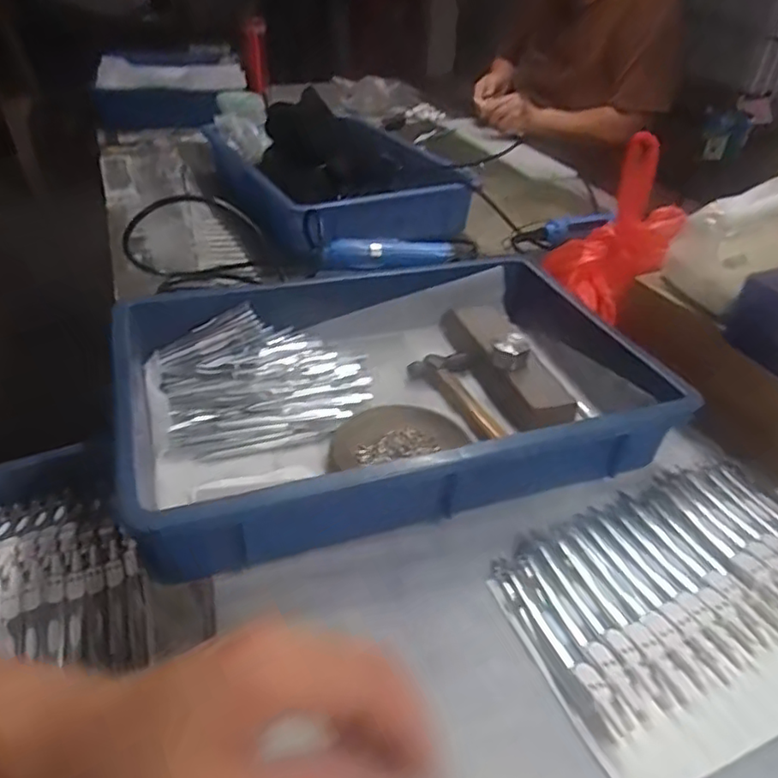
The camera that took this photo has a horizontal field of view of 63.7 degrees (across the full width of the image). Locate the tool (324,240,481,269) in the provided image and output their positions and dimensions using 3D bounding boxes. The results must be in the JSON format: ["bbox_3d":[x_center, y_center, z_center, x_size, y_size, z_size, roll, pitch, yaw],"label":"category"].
[{"bbox_3d":[0.015,-0.174,0.802,0.194,0.031,0.034,-4,38,-9],"label":"tool"}]

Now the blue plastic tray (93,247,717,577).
[{"bbox_3d":[0.016,-0.013,0.559,0.467,0.067,0.289,-11,40,-18],"label":"blue plastic tray"}]

